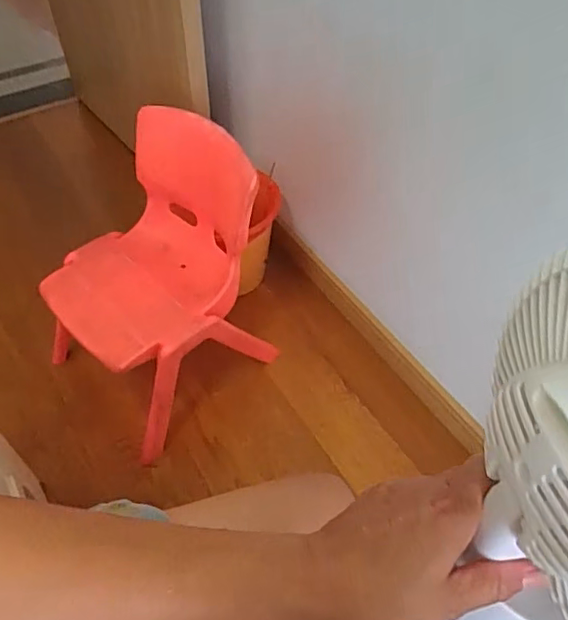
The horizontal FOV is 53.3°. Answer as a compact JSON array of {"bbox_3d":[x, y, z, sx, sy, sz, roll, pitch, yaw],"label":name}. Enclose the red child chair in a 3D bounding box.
[{"bbox_3d":[-0.228,-0.059,1.019,0.347,0.425,0.319,-37,61,-27],"label":"red child chair"}]

